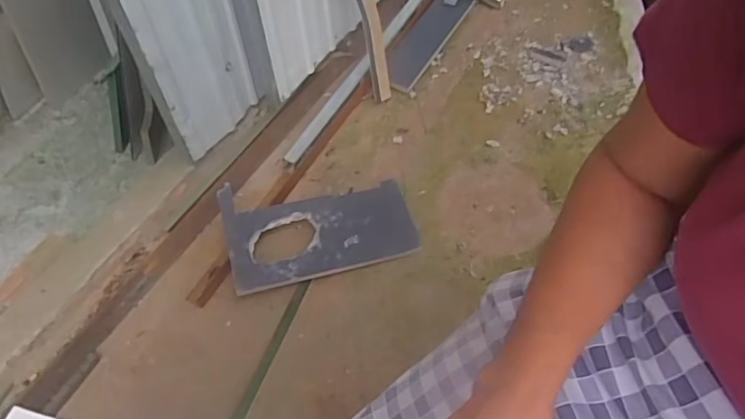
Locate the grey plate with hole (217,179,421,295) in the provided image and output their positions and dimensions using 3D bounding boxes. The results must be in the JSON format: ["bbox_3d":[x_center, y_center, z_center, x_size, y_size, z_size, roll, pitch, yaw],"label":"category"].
[{"bbox_3d":[-0.103,0.031,1.121,0.364,0.015,0.207,-11,60,-15],"label":"grey plate with hole"}]

